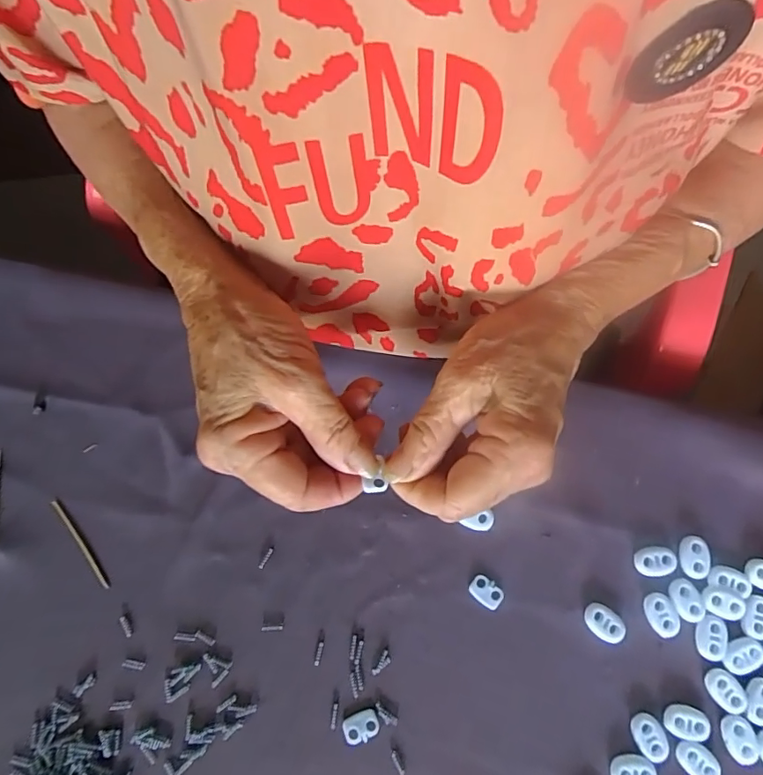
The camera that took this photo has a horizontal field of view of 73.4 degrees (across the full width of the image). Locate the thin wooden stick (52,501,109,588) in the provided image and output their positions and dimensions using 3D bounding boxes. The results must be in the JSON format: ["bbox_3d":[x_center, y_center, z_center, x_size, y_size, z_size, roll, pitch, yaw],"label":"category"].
[{"bbox_3d":[-0.174,0.090,0.294,0.004,0.004,0.060,-37,78,-8],"label":"thin wooden stick"}]

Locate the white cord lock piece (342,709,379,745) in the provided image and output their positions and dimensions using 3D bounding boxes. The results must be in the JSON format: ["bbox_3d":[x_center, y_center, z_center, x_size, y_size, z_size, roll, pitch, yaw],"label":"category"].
[{"bbox_3d":[-0.011,0.180,0.270,0.019,0.004,0.013,-20,76,-4],"label":"white cord lock piece"}]

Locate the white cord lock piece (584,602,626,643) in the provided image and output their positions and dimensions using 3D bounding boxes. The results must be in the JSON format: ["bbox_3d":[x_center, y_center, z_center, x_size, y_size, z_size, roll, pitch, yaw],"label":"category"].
[{"bbox_3d":[0.121,0.128,0.280,0.021,0.007,0.015,39,80,10],"label":"white cord lock piece"}]

